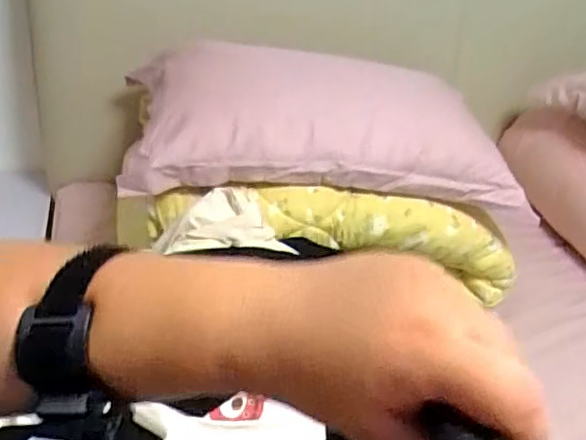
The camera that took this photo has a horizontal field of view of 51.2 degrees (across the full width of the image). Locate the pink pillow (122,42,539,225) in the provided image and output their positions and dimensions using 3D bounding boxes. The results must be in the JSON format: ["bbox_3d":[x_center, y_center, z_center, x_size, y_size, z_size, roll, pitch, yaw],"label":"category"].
[{"bbox_3d":[0.060,-0.181,1.105,0.675,0.195,0.337,2,35,-8],"label":"pink pillow"}]

